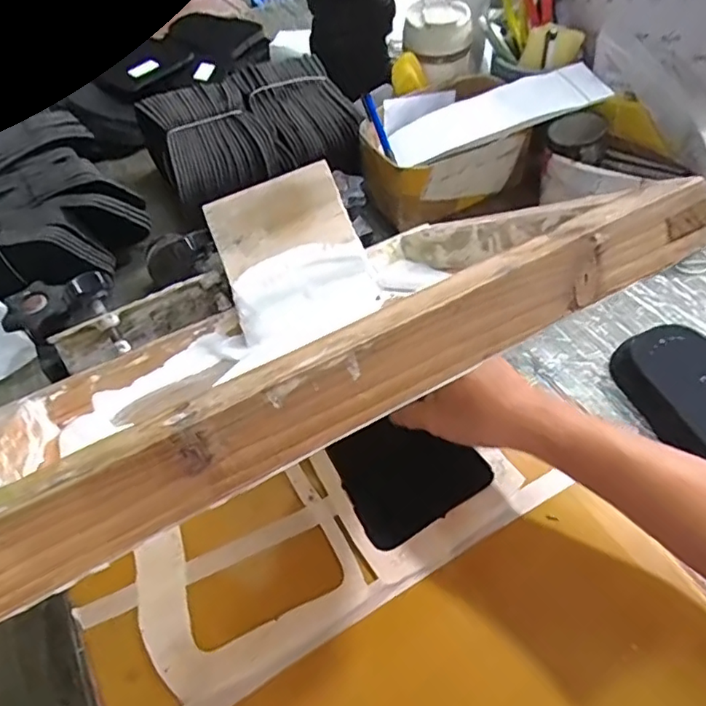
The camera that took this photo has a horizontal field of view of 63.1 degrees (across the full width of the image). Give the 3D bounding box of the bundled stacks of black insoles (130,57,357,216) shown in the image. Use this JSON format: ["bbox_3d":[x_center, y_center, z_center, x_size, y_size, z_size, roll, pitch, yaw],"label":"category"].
[{"bbox_3d":[-0.119,-0.269,0.686,0.232,0.060,0.153,-21,55,-13],"label":"bundled stacks of black insoles"}]

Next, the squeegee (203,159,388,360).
[{"bbox_3d":[-0.043,-0.069,0.414,0.100,0.012,0.116,-23,87,-2],"label":"squeegee"}]

